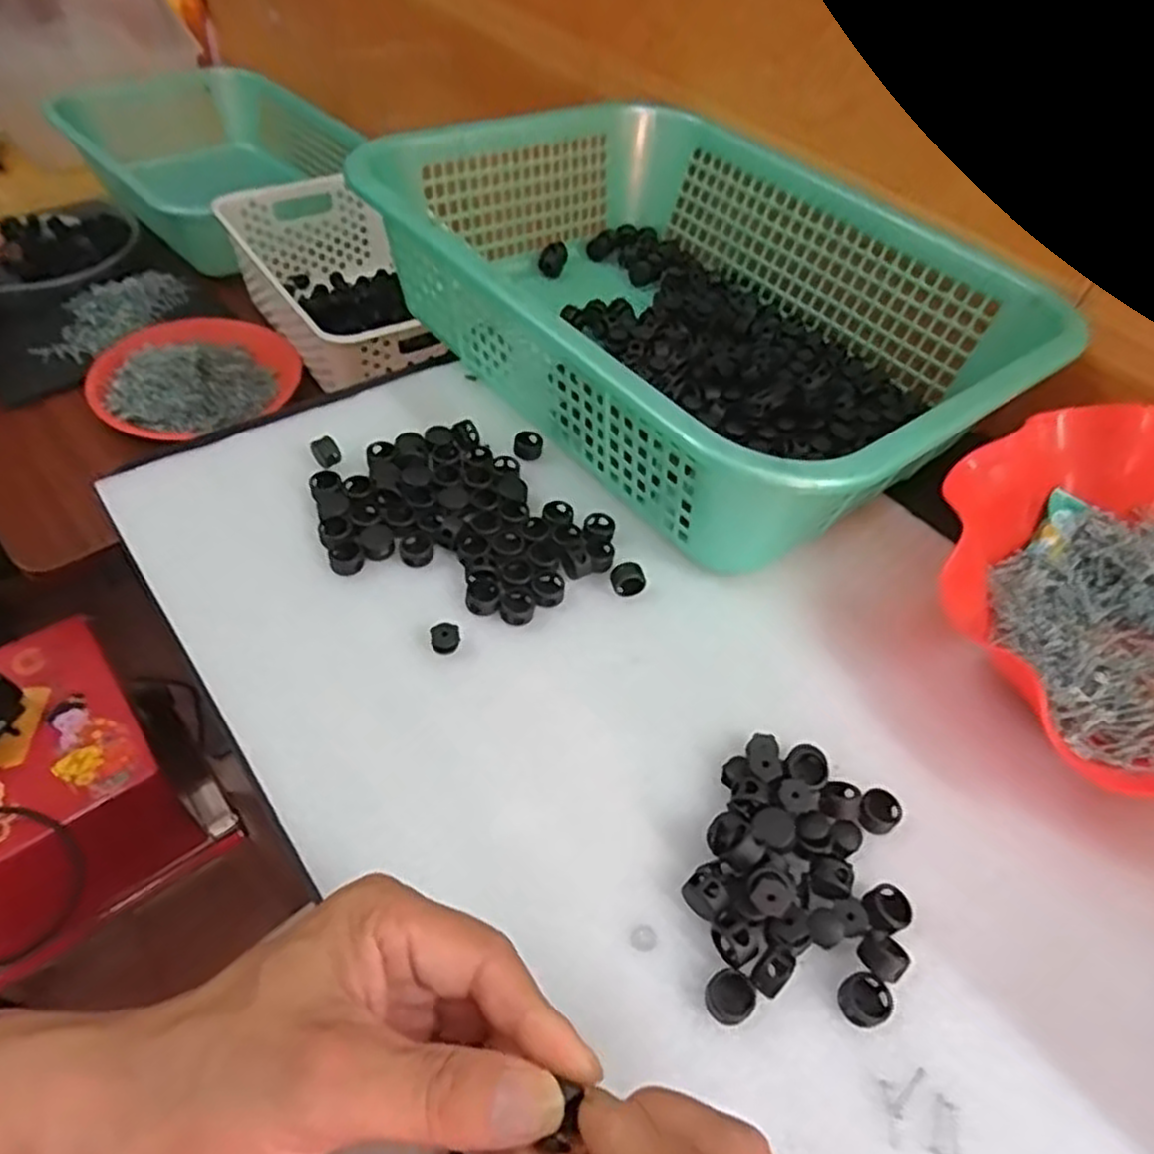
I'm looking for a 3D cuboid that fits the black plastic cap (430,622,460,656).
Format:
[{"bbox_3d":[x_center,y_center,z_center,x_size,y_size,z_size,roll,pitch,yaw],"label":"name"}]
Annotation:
[{"bbox_3d":[-0.062,0.029,0.364,0.014,0.010,0.014,3,51,-4],"label":"black plastic cap"}]

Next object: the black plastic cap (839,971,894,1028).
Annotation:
[{"bbox_3d":[0.105,0.154,0.280,0.017,0.008,0.017,3,51,-4],"label":"black plastic cap"}]

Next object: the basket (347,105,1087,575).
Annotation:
[{"bbox_3d":[0.074,-0.177,0.490,0.286,0.119,0.380,-32,61,-27],"label":"basket"}]

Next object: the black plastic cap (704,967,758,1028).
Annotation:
[{"bbox_3d":[0.055,0.152,0.277,0.017,0.009,0.017,3,51,-4],"label":"black plastic cap"}]

